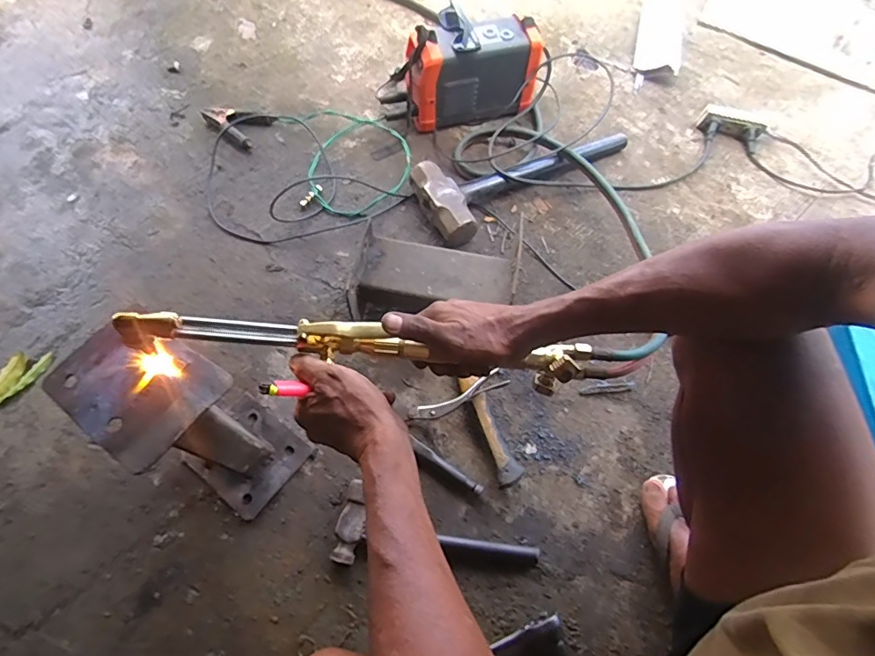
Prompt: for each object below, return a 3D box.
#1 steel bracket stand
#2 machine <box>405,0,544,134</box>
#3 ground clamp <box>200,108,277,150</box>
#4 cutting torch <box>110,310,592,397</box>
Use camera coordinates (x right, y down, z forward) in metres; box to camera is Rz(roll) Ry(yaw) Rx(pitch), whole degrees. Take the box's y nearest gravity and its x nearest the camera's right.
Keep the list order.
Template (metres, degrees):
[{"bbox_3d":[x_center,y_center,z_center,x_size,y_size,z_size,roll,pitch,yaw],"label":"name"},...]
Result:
[{"bbox_3d":[-0.306,0.118,0.637,0.221,0.233,0.134,34,67,13],"label":"steel bracket stand"},{"bbox_3d":[0.052,-0.527,1.029,0.286,0.191,0.133,-11,66,-8],"label":"machine"},{"bbox_3d":[-0.417,-0.437,1.044,0.148,0.032,0.097,35,68,13],"label":"ground clamp"},{"bbox_3d":[-0.064,0.017,0.477,0.436,0.063,0.038,7,64,-8],"label":"cutting torch"}]

